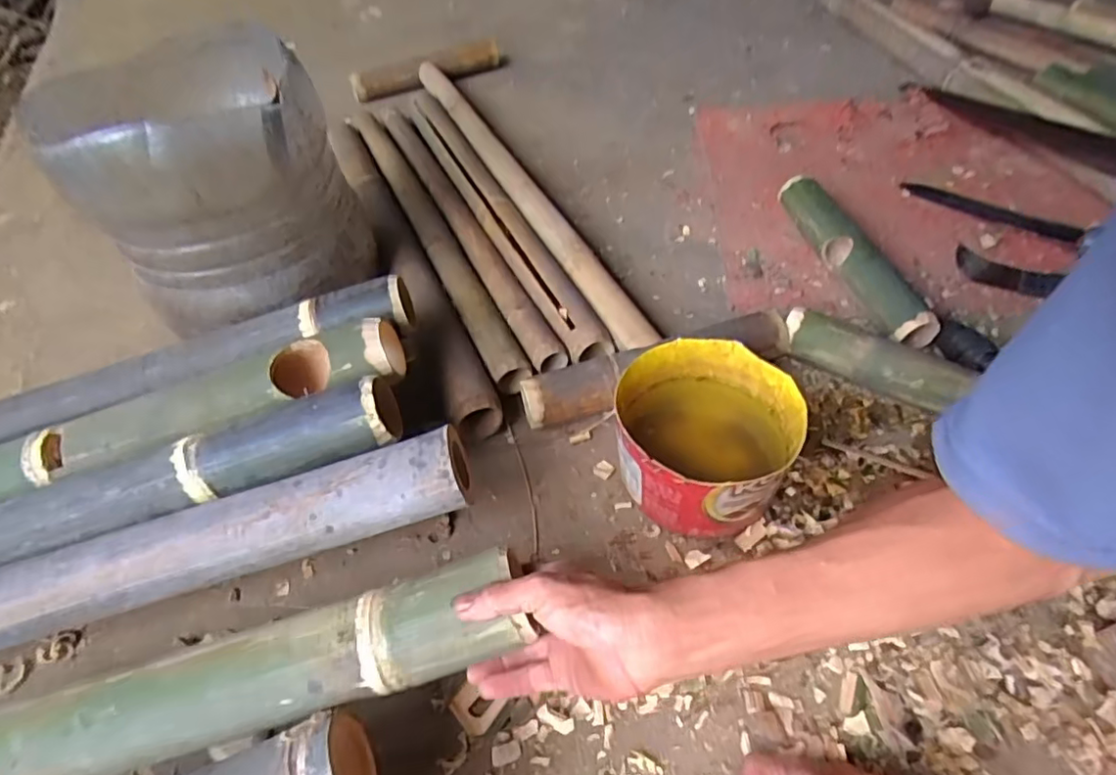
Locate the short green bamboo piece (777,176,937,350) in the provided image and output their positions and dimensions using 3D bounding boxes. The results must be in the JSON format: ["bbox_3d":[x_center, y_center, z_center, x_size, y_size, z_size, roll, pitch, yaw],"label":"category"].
[{"bbox_3d":[0.337,-0.155,0.695,0.056,0.062,0.250,-12,51,-7],"label":"short green bamboo piece"}]

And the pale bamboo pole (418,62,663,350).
[{"bbox_3d":[-0.070,-0.308,0.867,0.054,0.049,0.775,-21,53,-14],"label":"pale bamboo pole"}]

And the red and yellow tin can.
[{"bbox_3d":[0.131,0.042,0.537,0.146,0.090,0.147,-2,50,2],"label":"red and yellow tin can"}]

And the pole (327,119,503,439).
[{"bbox_3d":[-0.206,-0.189,0.780,0.055,0.053,0.646,-20,53,-14],"label":"pole"}]

